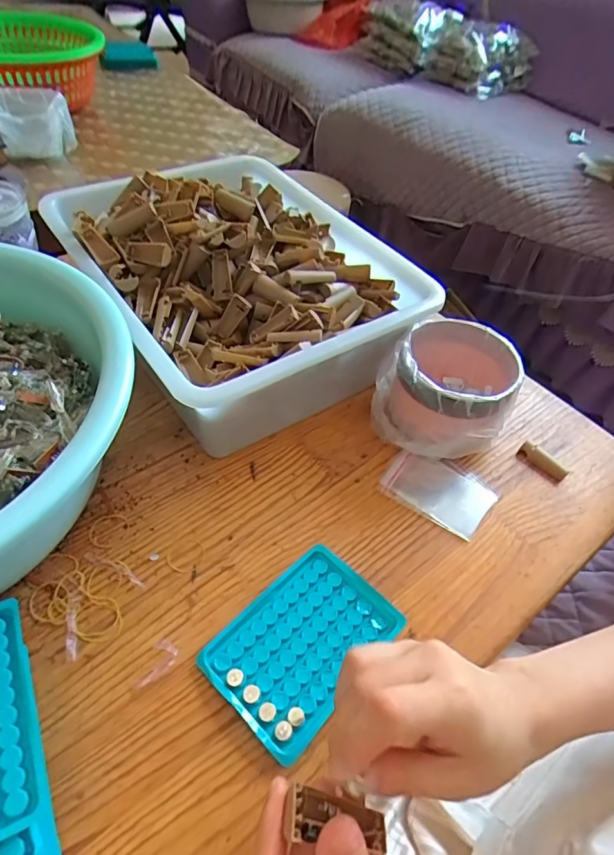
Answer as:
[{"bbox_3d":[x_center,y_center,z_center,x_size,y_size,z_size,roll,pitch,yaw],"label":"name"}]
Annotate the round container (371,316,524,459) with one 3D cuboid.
[{"bbox_3d":[0.137,-0.040,0.507,0.123,0.085,0.124,3,49,-4],"label":"round container"}]

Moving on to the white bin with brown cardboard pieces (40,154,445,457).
[{"bbox_3d":[-0.082,-0.164,0.551,0.283,0.117,0.386,-27,58,-26],"label":"white bin with brown cardboard pieces"}]

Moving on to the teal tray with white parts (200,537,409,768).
[{"bbox_3d":[-0.002,0.159,0.380,0.094,0.021,0.134,39,60,20],"label":"teal tray with white parts"}]

